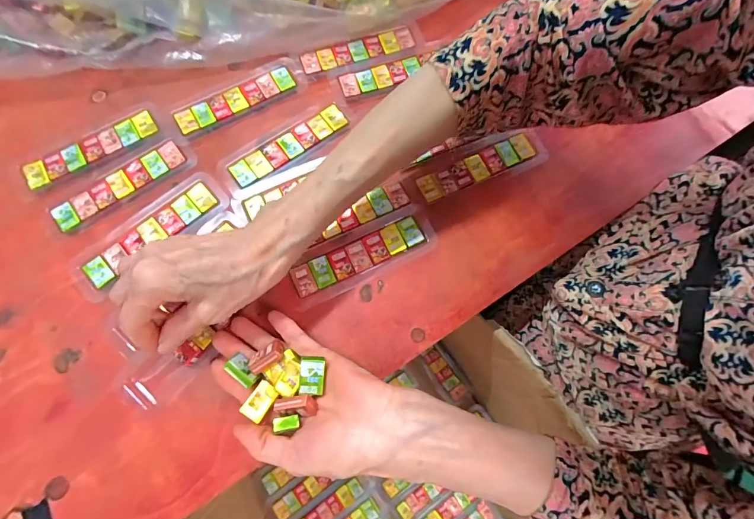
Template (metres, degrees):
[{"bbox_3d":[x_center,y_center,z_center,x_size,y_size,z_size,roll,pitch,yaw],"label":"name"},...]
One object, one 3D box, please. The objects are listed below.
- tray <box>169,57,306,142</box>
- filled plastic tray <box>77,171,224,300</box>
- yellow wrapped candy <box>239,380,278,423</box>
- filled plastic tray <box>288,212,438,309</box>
[{"bbox_3d":[-0.137,-0.160,0.348,0.136,0.006,0.045,-31,79,-9],"label":"tray"},{"bbox_3d":[-0.195,-0.021,0.308,0.136,0.004,0.044,-42,81,-11],"label":"filled plastic tray"},{"bbox_3d":[-0.083,0.101,0.253,0.017,0.004,0.025,28,58,11],"label":"yellow wrapped candy"},{"bbox_3d":[-0.013,-0.004,0.312,0.132,0.008,0.042,-24,78,-8],"label":"filled plastic tray"}]

